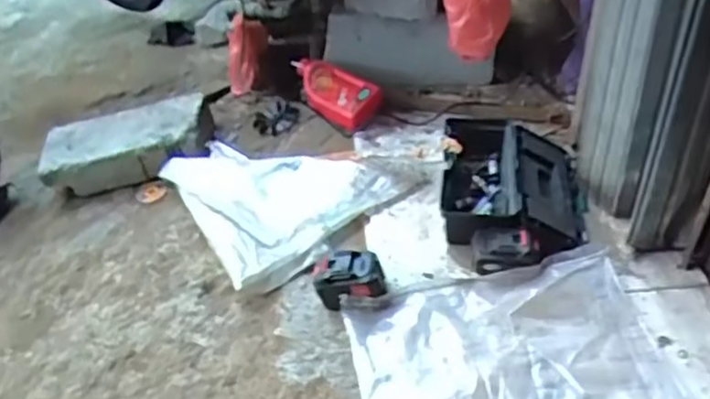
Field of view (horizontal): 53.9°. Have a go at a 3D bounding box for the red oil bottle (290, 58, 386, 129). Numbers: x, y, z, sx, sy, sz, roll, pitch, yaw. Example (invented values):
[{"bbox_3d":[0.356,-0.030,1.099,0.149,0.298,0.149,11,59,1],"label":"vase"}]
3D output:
[{"bbox_3d":[-0.052,-0.237,1.545,0.251,0.121,0.065,24,21,26],"label":"red oil bottle"}]

